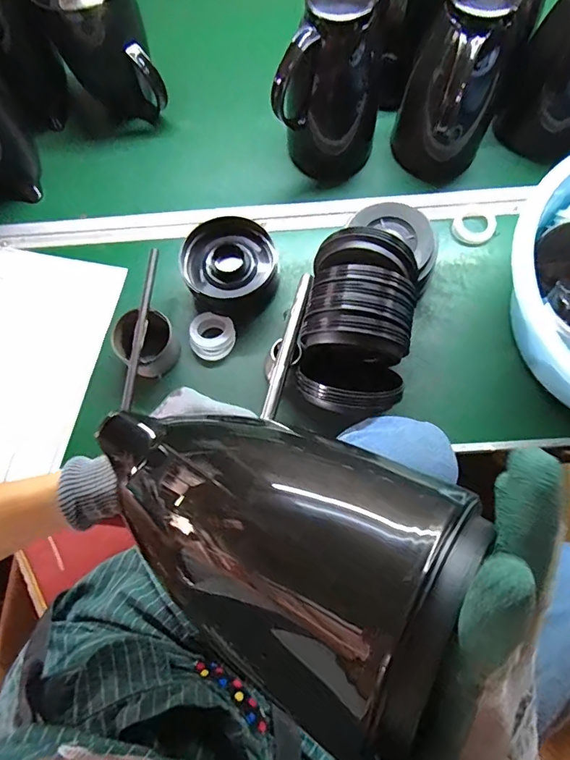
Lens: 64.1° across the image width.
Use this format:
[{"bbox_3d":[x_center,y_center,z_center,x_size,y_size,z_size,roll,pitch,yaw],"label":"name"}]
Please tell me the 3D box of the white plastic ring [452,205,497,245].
[{"bbox_3d":[0.269,-0.219,0.646,0.054,0.016,0.052,-1,71,2],"label":"white plastic ring"}]

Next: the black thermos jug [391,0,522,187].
[{"bbox_3d":[0.219,-0.379,0.609,0.123,0.222,0.179,20,73,9],"label":"black thermos jug"}]

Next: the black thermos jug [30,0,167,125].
[{"bbox_3d":[-0.262,-0.482,0.661,0.126,0.212,0.155,-22,72,-5],"label":"black thermos jug"}]

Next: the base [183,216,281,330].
[{"bbox_3d":[-0.072,-0.145,0.610,0.123,0.067,0.120,-23,72,-5],"label":"base"}]

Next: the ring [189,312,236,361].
[{"bbox_3d":[-0.096,-0.060,0.606,0.058,0.021,0.060,-1,71,2],"label":"ring"}]

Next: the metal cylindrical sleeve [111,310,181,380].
[{"bbox_3d":[-0.176,-0.045,0.584,0.079,0.066,0.072,-1,71,2],"label":"metal cylindrical sleeve"}]

